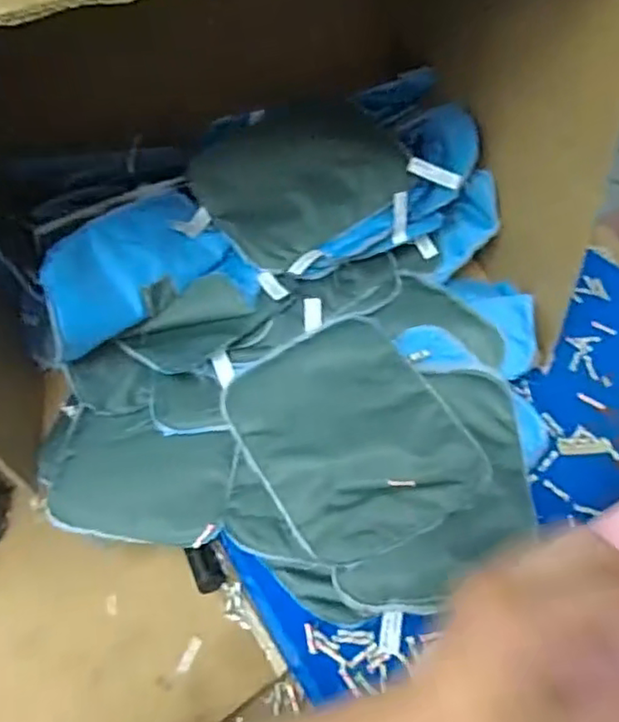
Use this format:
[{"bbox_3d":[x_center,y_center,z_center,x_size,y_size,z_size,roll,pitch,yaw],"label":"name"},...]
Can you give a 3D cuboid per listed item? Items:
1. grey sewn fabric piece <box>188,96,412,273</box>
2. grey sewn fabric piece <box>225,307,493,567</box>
[{"bbox_3d":[-0.008,-0.223,0.718,0.232,0.027,0.212,-1,61,2],"label":"grey sewn fabric piece"},{"bbox_3d":[0.036,0.062,0.579,0.171,0.034,0.224,-27,54,-17],"label":"grey sewn fabric piece"}]

